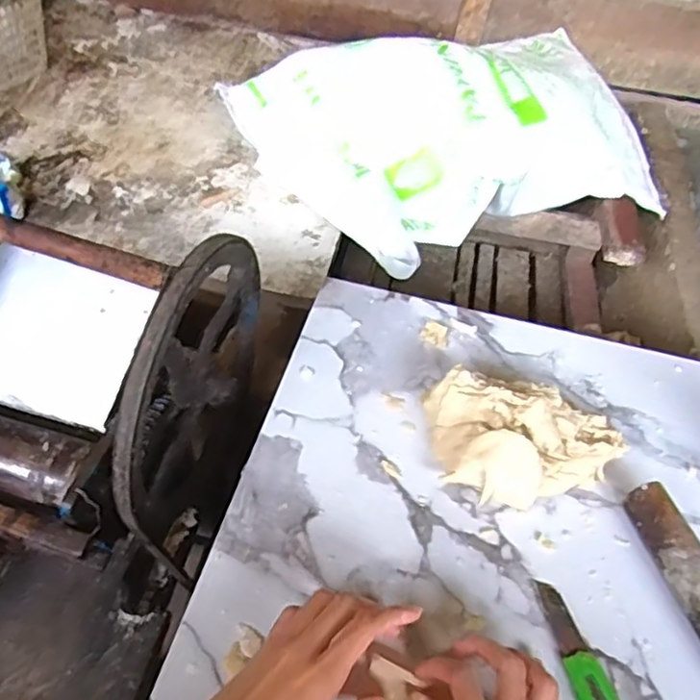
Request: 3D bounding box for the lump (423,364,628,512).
[{"bbox_3d":[0.136,0.078,0.508,0.158,0.064,0.094,16,51,5],"label":"lump"}]

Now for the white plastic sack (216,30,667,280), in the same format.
[{"bbox_3d":[0.179,-0.355,1.057,0.661,0.191,0.398,-16,56,-17],"label":"white plastic sack"}]

